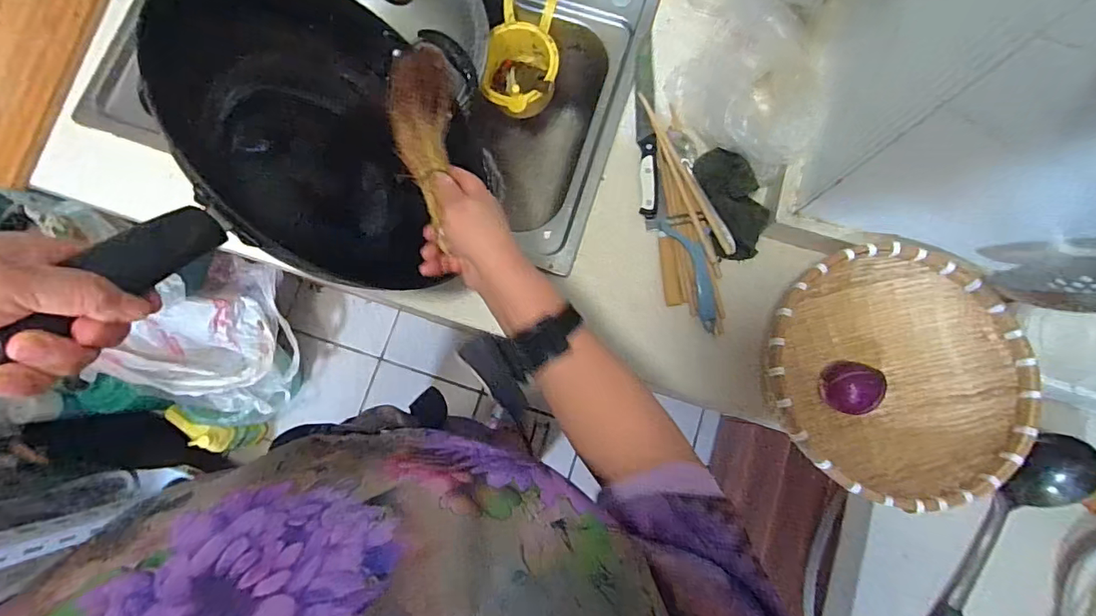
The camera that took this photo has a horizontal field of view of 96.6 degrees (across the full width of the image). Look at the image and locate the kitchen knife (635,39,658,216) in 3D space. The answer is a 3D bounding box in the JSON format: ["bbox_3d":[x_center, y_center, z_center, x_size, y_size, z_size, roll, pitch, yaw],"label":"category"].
[{"bbox_3d":[0.127,-0.239,0.627,0.026,0.013,0.247,1,80,0],"label":"kitchen knife"}]

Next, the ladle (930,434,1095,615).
[{"bbox_3d":[0.482,0.292,0.516,0.087,0.050,0.333,32,82,5],"label":"ladle"}]

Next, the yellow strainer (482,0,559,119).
[{"bbox_3d":[-0.036,-0.363,0.712,0.104,0.126,0.172,5,80,1],"label":"yellow strainer"}]

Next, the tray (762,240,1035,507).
[{"bbox_3d":[0.367,0.073,0.540,0.262,0.090,0.259,29,82,5],"label":"tray"}]

